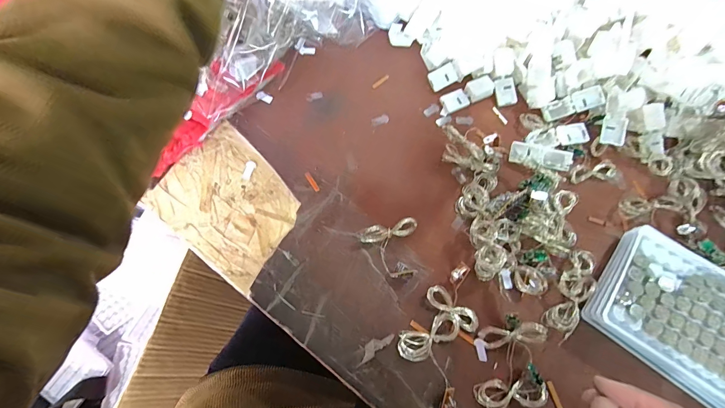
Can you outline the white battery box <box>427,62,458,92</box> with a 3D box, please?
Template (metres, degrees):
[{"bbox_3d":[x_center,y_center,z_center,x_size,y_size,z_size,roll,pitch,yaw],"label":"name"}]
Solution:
[{"bbox_3d":[0.083,-0.131,0.347,0.027,0.010,0.019,-25,76,-5],"label":"white battery box"}]

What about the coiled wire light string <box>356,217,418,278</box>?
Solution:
[{"bbox_3d":[0.027,0.040,0.294,0.051,0.019,0.047,-15,76,-3],"label":"coiled wire light string"}]

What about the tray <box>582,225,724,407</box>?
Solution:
[{"bbox_3d":[0.262,0.091,0.270,0.132,0.025,0.101,39,79,10],"label":"tray"}]

